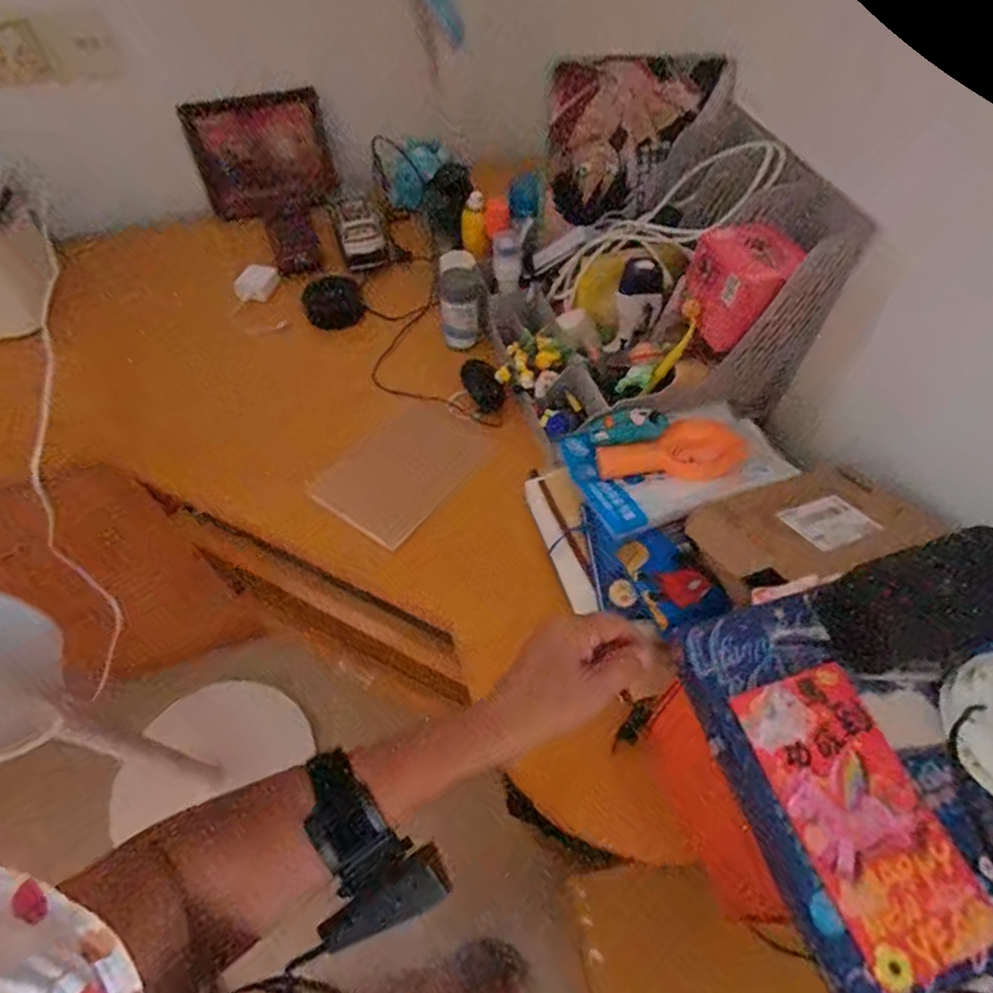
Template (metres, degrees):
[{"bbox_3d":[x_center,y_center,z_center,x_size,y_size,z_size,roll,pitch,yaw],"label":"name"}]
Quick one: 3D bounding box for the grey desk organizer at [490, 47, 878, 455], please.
[{"bbox_3d":[0.170,-0.281,0.714,0.329,0.272,0.366,-11,55,-7],"label":"grey desk organizer"}]

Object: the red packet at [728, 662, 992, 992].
[{"bbox_3d":[0.230,0.197,0.378,0.087,0.006,0.169,-14,58,-13],"label":"red packet"}]

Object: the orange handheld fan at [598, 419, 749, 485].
[{"bbox_3d":[0.193,-0.042,0.654,0.151,0.027,0.075,-15,55,-10],"label":"orange handheld fan"}]

